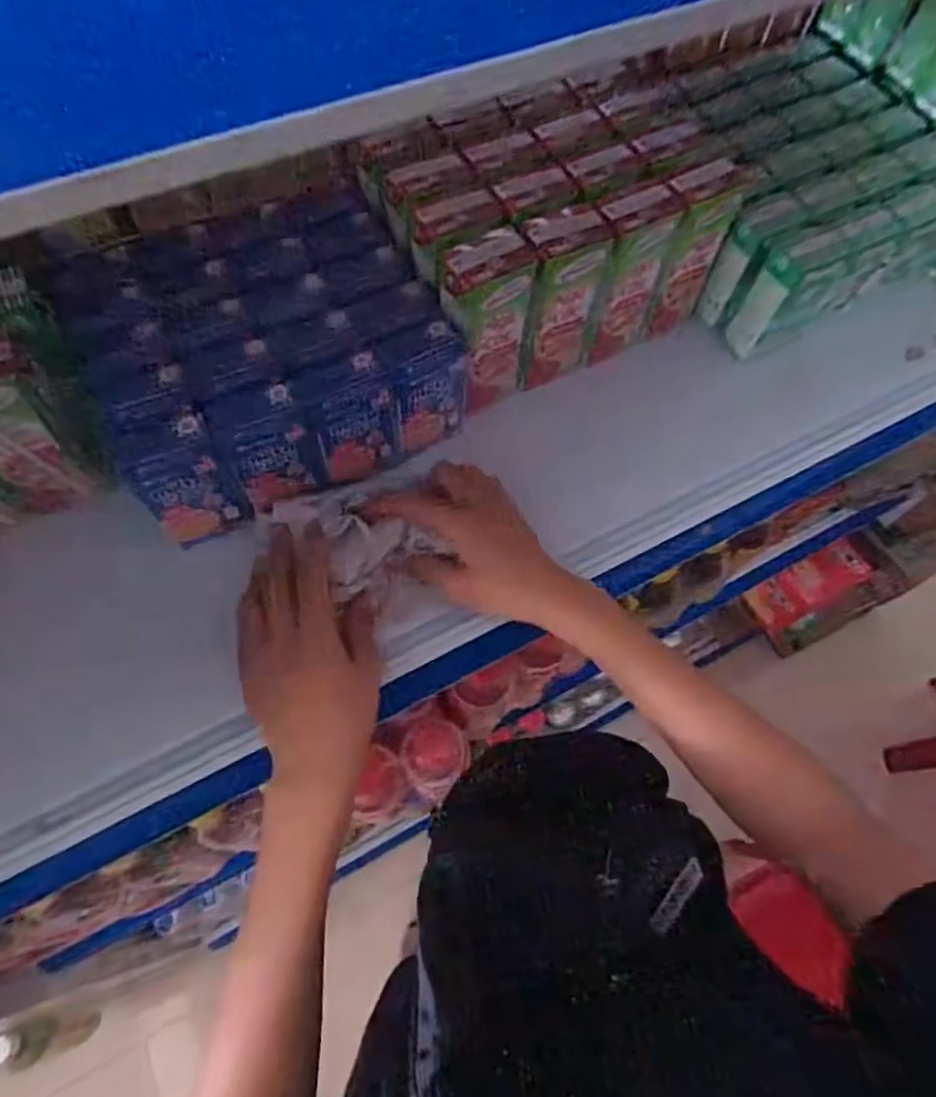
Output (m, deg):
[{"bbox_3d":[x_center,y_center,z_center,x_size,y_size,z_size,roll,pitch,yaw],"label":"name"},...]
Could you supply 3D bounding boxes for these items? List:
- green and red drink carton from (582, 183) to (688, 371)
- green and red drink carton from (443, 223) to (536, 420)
[{"bbox_3d":[0.103,-0.183,0.436,0.060,0.112,0.031,-31,69,-15],"label":"green and red drink carton"},{"bbox_3d":[0.012,-0.146,0.413,0.053,0.121,0.039,-33,69,-16],"label":"green and red drink carton"}]

